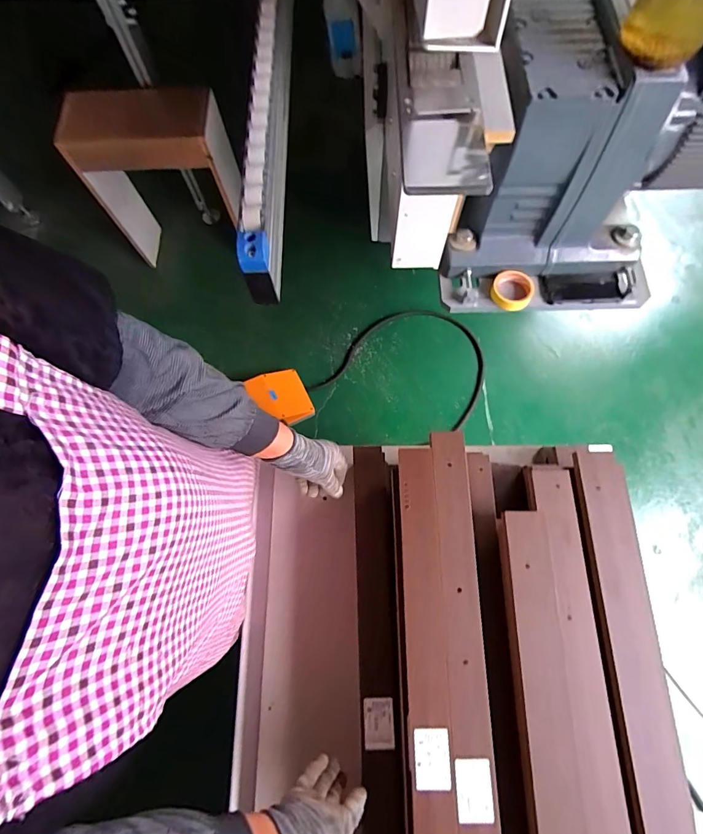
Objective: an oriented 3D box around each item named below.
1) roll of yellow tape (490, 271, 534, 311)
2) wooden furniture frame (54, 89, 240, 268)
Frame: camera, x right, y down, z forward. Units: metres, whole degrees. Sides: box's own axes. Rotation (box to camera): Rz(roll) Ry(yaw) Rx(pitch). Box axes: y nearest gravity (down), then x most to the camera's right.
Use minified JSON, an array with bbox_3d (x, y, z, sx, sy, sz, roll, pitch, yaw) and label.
[{"bbox_3d":[0.367,-0.287,0.940,0.092,0.026,0.093,-1,72,2],"label":"roll of yellow tape"},{"bbox_3d":[-0.614,-0.777,1.420,0.484,0.560,0.218,4,72,3],"label":"wooden furniture frame"}]

